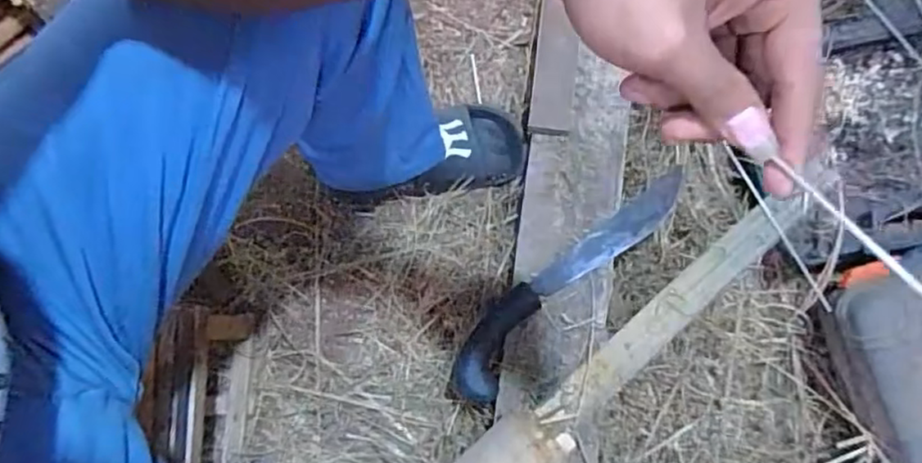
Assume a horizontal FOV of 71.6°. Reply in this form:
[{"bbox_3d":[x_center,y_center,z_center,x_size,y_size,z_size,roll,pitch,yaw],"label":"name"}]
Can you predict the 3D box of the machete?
[{"bbox_3d":[0.125,0.051,0.747,0.066,0.027,0.359,44,82,10],"label":"machete"}]

